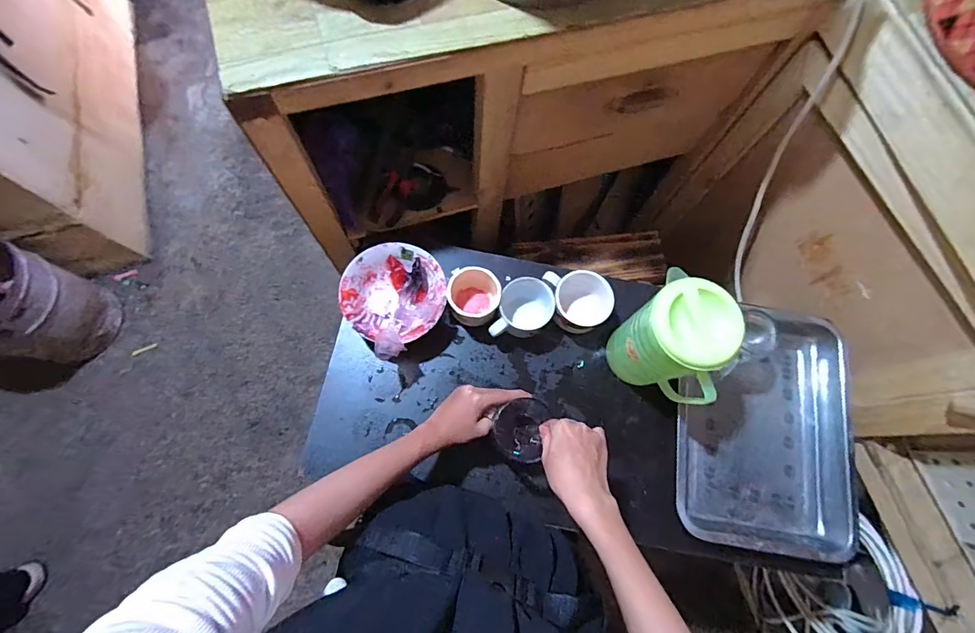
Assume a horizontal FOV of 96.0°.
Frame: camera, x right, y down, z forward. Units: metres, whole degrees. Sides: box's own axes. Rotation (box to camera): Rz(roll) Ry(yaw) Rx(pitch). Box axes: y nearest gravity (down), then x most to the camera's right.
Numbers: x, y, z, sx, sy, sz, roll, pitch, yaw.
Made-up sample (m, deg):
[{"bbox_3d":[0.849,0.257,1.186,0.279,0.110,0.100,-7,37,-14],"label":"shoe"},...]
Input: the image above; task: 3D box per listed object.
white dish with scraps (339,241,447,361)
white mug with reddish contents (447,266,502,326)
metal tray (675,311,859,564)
[{"bbox_3d":[-0.139,-0.033,0.658,0.154,0.073,0.149,0,74,-1],"label":"white dish with scraps"},{"bbox_3d":[-0.022,-0.030,0.665,0.077,0.068,0.086,-37,78,-11],"label":"white mug with reddish contents"},{"bbox_3d":[0.407,0.155,0.657,0.262,0.048,0.355,8,74,1],"label":"metal tray"}]

